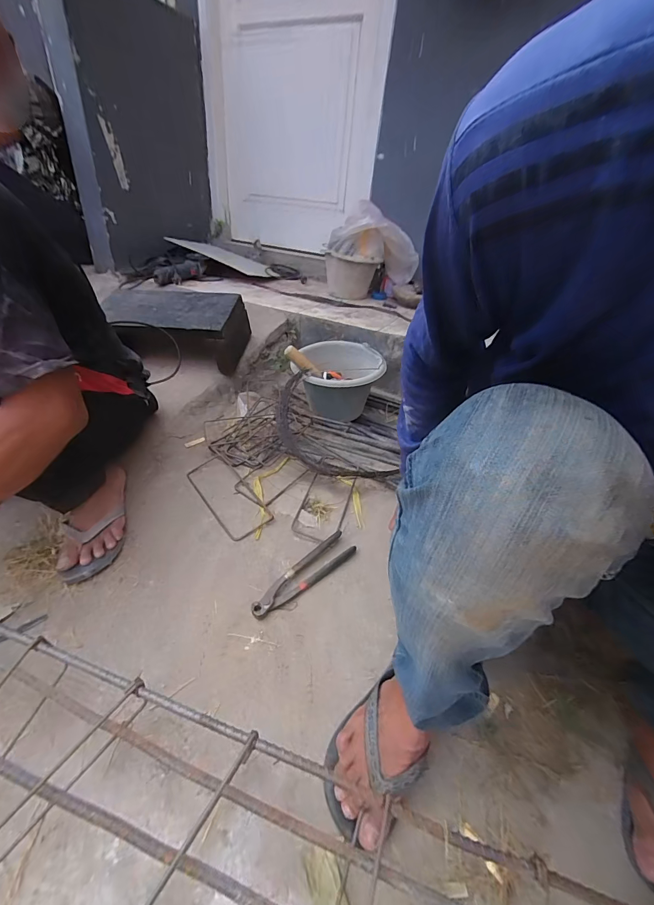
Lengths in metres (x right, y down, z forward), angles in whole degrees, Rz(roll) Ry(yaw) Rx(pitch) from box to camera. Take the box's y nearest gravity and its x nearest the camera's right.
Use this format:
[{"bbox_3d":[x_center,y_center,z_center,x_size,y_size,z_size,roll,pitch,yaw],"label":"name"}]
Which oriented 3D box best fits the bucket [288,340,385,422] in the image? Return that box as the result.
[{"bbox_3d":[0.032,-0.188,1.067,0.237,0.209,0.237,4,34,-3],"label":"bucket"}]

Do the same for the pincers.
[{"bbox_3d":[-0.040,0.227,0.676,0.220,0.014,0.057,-32,63,-32],"label":"pincers"}]

